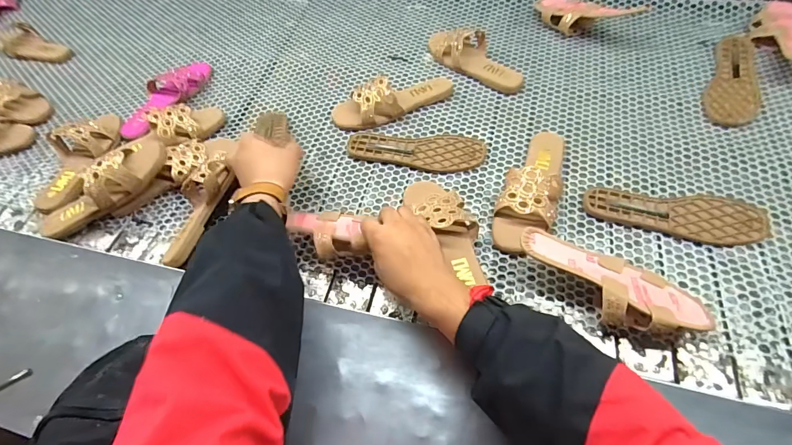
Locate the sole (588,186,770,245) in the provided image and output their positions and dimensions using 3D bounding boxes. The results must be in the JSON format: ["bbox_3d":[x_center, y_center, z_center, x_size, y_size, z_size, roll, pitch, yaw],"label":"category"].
[{"bbox_3d":[0.422,-0.011,0.589,0.251,0.010,0.082,6,58,8],"label":"sole"}]

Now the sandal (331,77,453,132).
[{"bbox_3d":[-0.004,-0.244,0.753,0.246,0.063,0.077,-18,57,-6],"label":"sandal"}]

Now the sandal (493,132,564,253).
[{"bbox_3d":[0.221,-0.067,0.615,0.091,0.065,0.246,20,62,18],"label":"sandal"}]

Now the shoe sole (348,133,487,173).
[{"bbox_3d":[0.035,-0.131,0.708,0.244,0.012,0.082,4,58,7],"label":"shoe sole"}]

